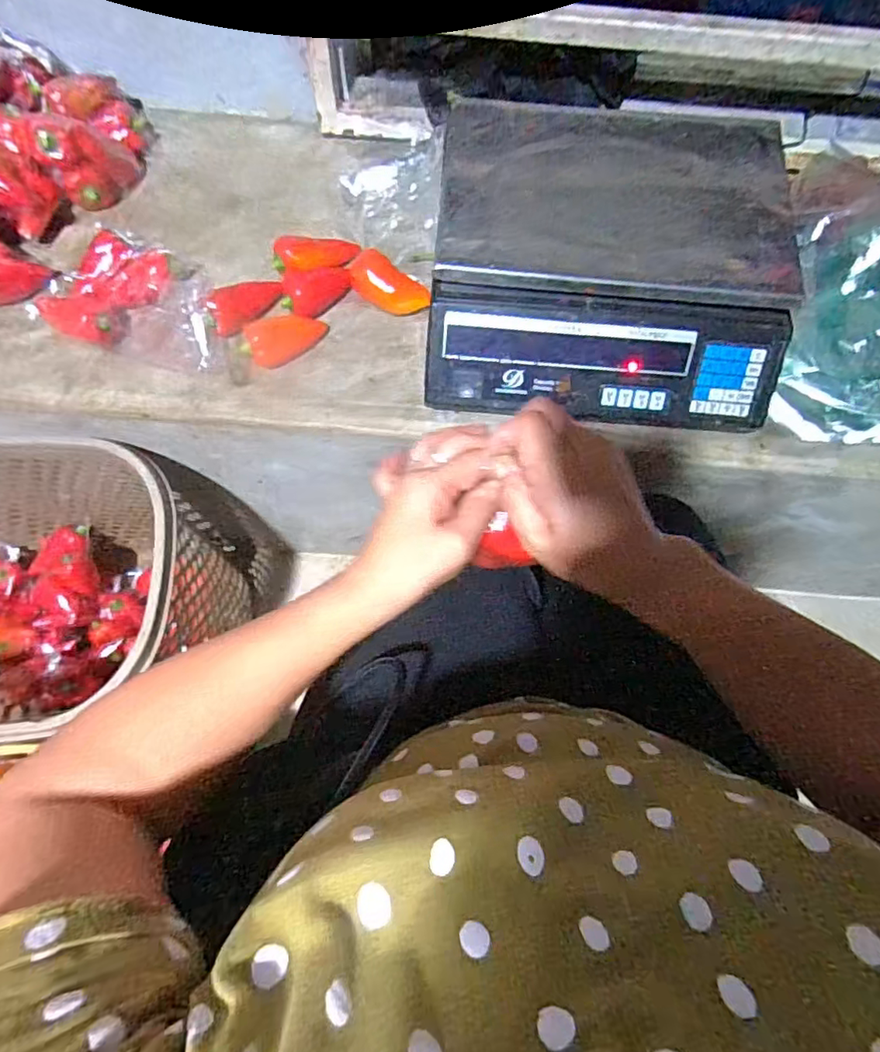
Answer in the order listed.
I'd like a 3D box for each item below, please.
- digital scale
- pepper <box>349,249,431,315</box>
[{"bbox_3d":[0.165,-0.266,0.555,0.341,0.096,0.299,3,71,0],"label":"digital scale"},{"bbox_3d":[-0.055,-0.259,0.604,0.086,0.041,0.043,33,74,10],"label":"pepper"}]

